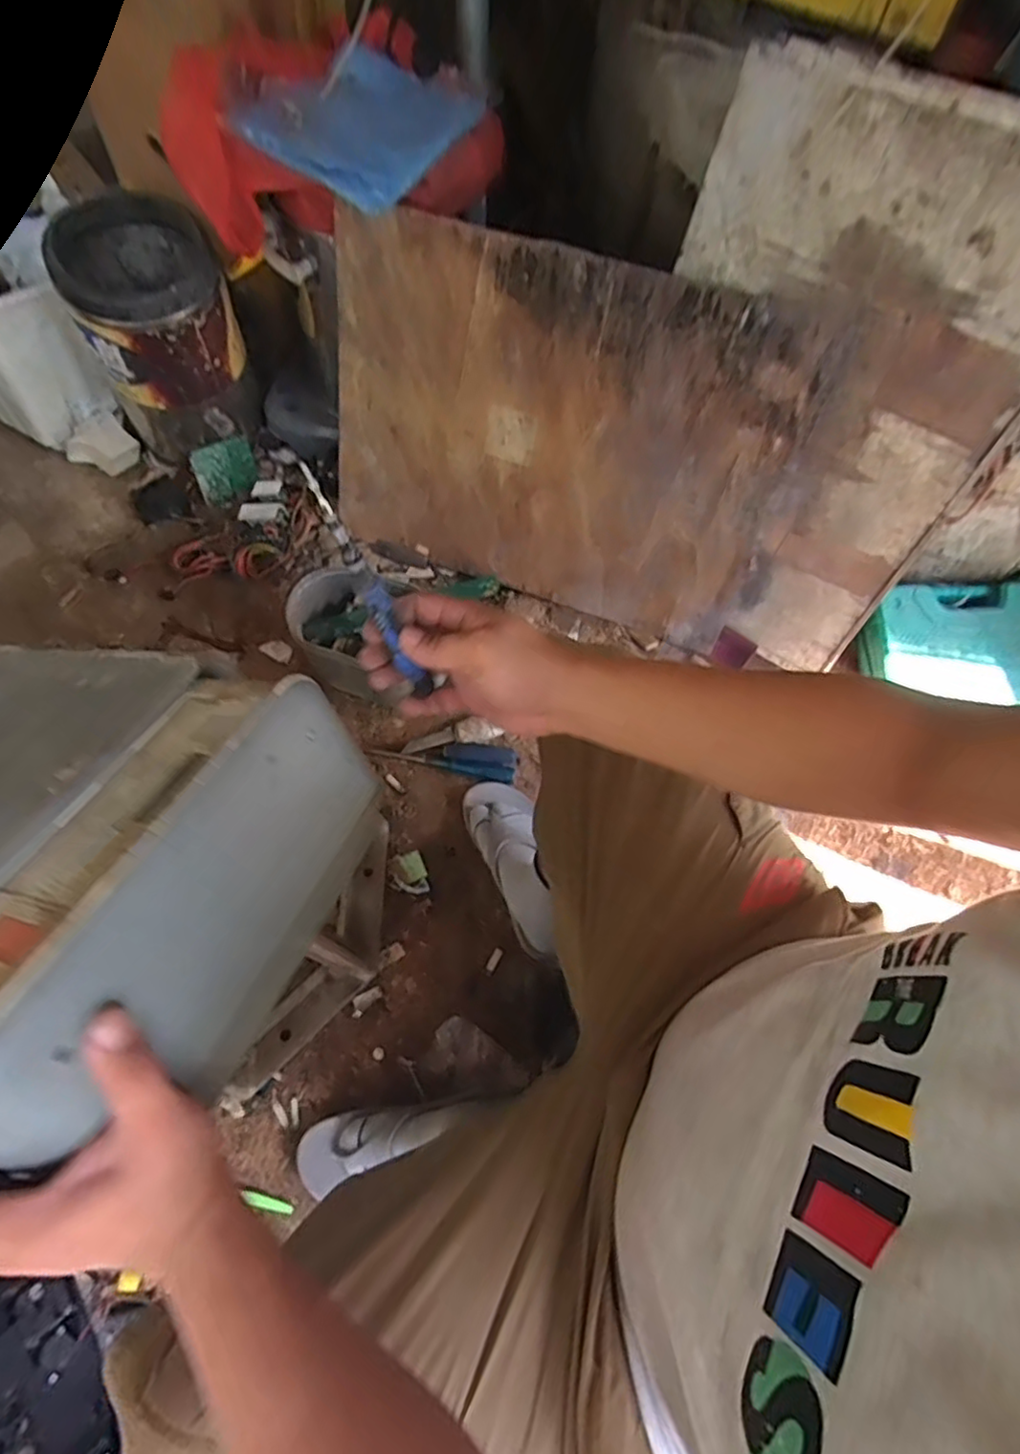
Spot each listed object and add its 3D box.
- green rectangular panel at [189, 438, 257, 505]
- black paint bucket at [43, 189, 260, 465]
[{"bbox_3d":[-0.541,-0.489,1.208,0.008,0.095,0.112,23,47,40],"label":"green rectangular panel"},{"bbox_3d":[-0.590,-0.677,1.097,0.232,0.313,0.244,1,66,-3],"label":"black paint bucket"}]

